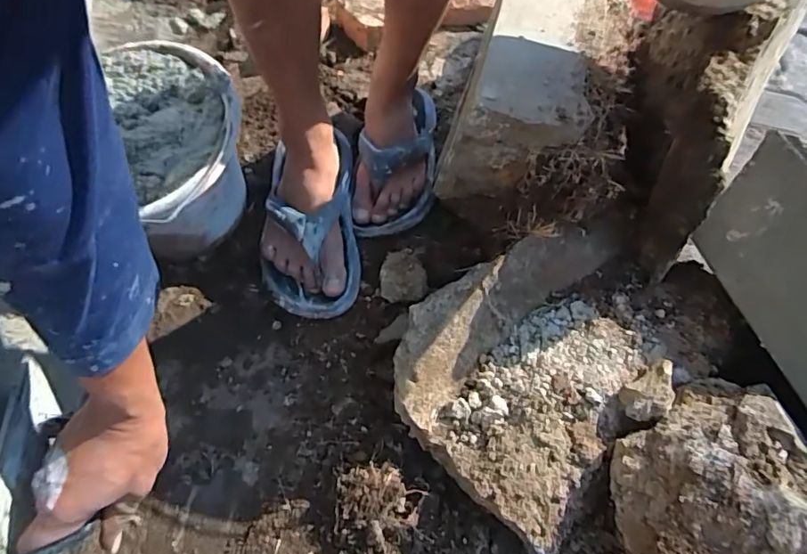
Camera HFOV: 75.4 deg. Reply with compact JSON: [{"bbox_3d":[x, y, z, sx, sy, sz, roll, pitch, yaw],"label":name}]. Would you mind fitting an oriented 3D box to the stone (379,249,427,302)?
[{"bbox_3d":[-0.002,-0.007,0.614,0.051,0.029,0.078,-1,58,-4],"label":"stone"}]

